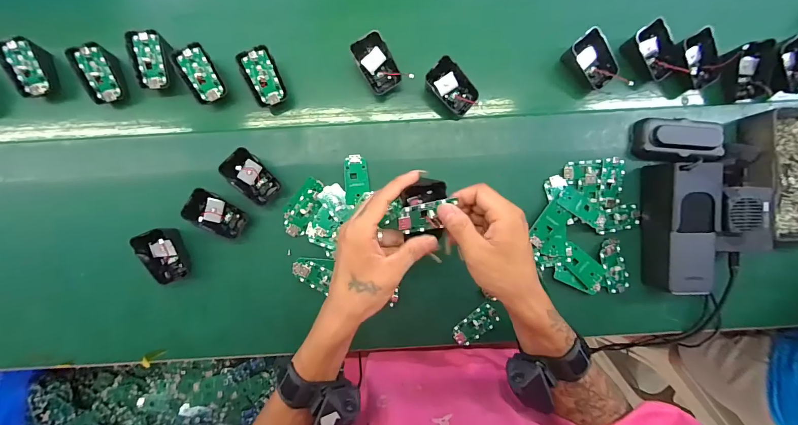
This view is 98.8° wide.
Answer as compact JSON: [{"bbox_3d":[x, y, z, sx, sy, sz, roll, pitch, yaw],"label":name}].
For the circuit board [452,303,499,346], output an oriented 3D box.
[{"bbox_3d":[0.100,0.148,0.450,0.063,0.007,0.030,-38,88,-1],"label":"circuit board"}]

